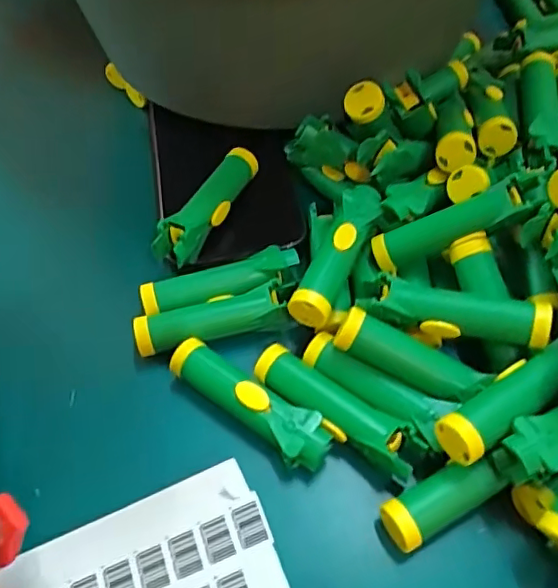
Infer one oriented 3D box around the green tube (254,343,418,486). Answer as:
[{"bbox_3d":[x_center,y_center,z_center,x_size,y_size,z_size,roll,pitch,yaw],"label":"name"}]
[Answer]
[{"bbox_3d":[0.025,0.051,0.252,0.079,0.020,0.022,30,59,21],"label":"green tube"}]

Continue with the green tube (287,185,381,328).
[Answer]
[{"bbox_3d":[0.029,-0.020,0.281,0.018,0.021,0.082,20,55,15],"label":"green tube"}]

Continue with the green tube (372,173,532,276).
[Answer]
[{"bbox_3d":[0.080,-0.031,0.273,0.073,0.016,0.015,-24,52,29],"label":"green tube"}]

